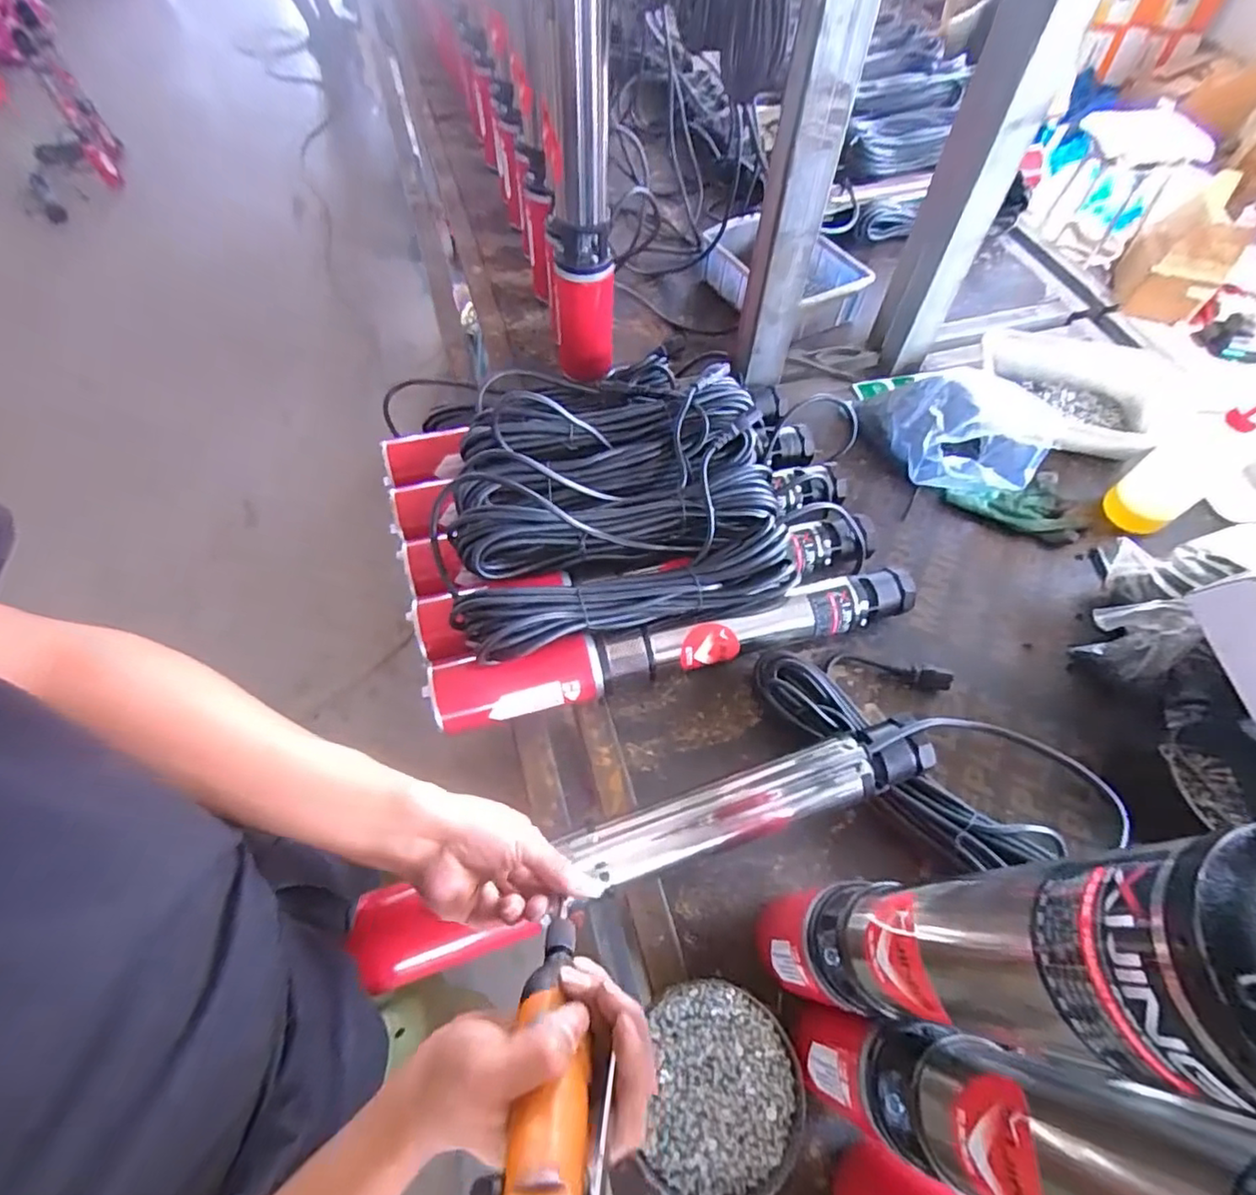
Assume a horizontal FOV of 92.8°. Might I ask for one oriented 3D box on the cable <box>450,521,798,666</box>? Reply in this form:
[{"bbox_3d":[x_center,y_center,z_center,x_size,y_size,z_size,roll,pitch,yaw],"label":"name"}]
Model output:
[{"bbox_3d":[0.007,-0.008,0.594,0.344,0.061,0.074,-14,61,-9],"label":"cable"}]

